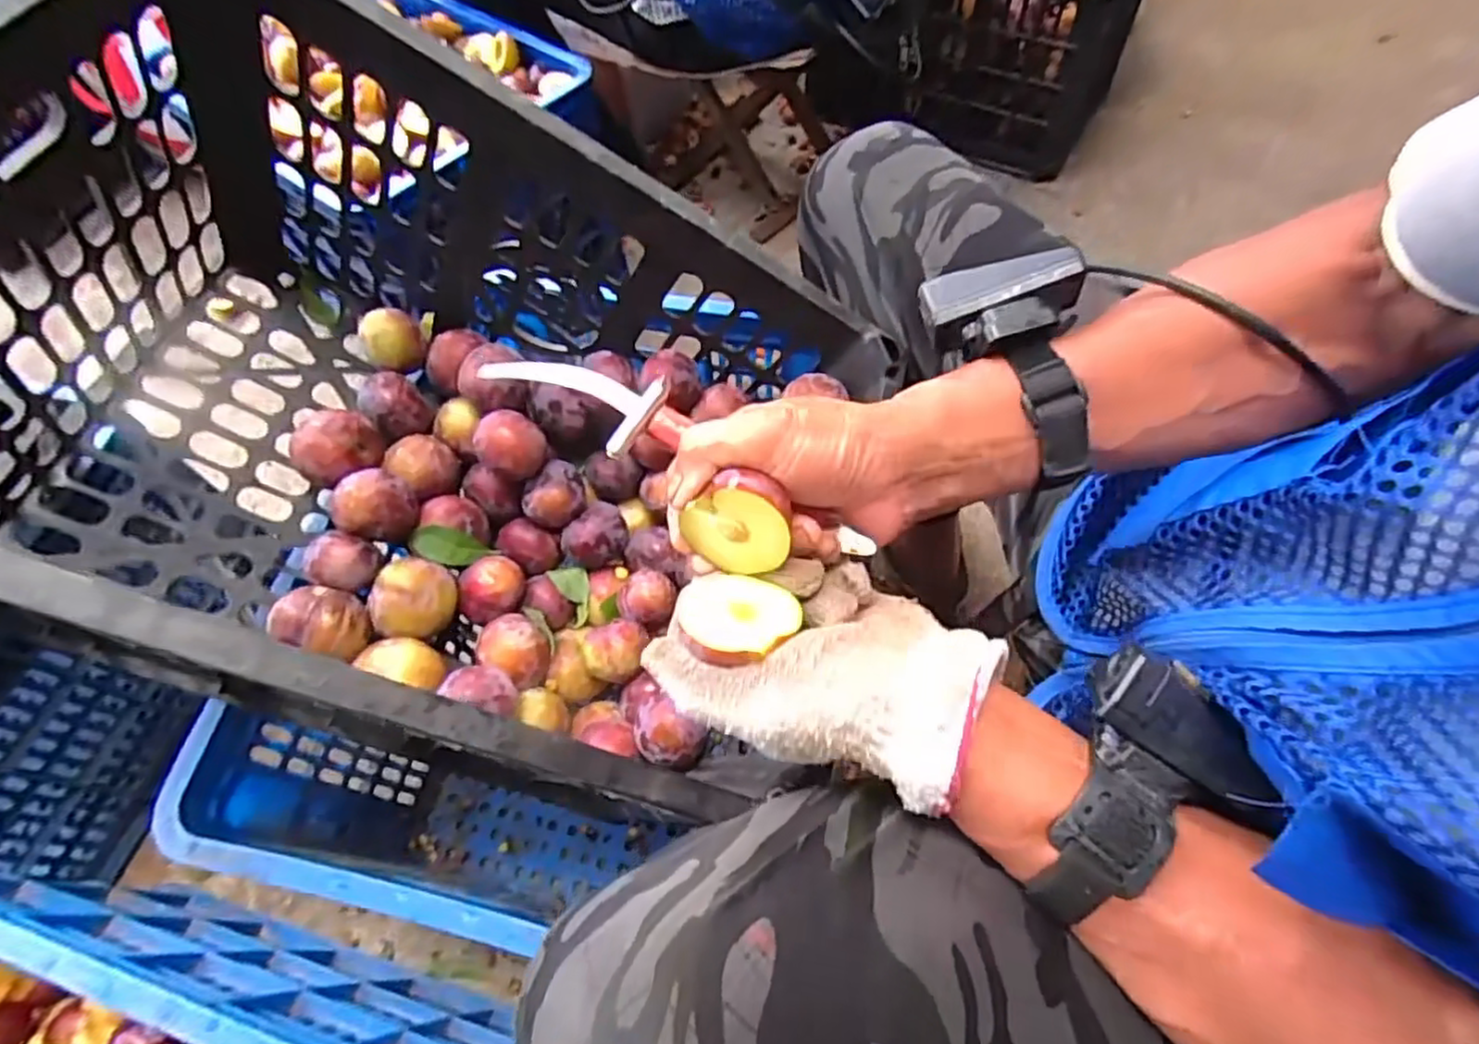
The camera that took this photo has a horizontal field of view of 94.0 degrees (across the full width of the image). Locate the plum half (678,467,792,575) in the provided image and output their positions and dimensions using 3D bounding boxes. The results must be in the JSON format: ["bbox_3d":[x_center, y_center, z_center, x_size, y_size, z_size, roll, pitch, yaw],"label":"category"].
[{"bbox_3d":[0.000,-0.003,0.310,0.048,0.049,0.025,13,44,12],"label":"plum half"}]

